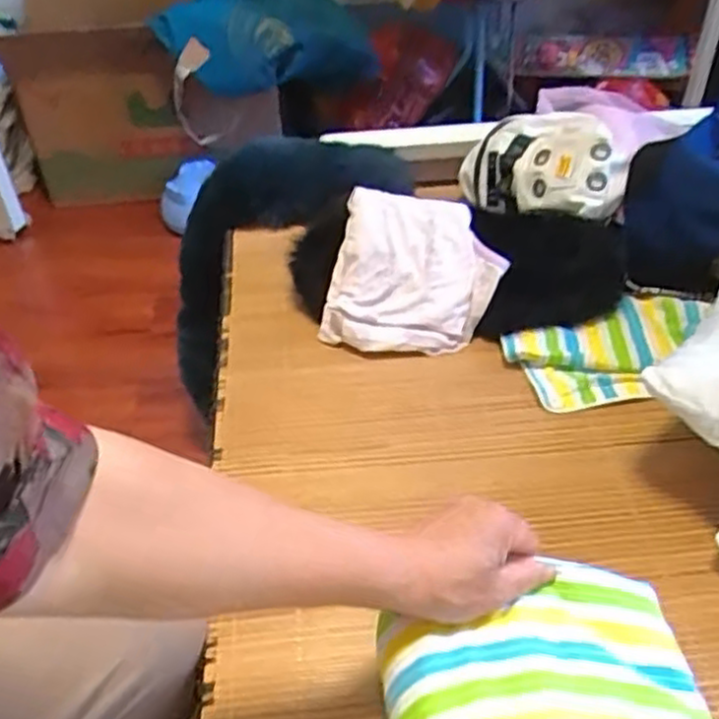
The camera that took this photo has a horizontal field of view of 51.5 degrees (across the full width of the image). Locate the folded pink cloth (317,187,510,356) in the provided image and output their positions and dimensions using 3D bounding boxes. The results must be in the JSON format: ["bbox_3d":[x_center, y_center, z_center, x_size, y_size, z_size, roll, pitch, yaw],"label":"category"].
[{"bbox_3d":[0.059,-0.091,0.807,0.171,0.036,0.178,13,85,2],"label":"folded pink cloth"}]

